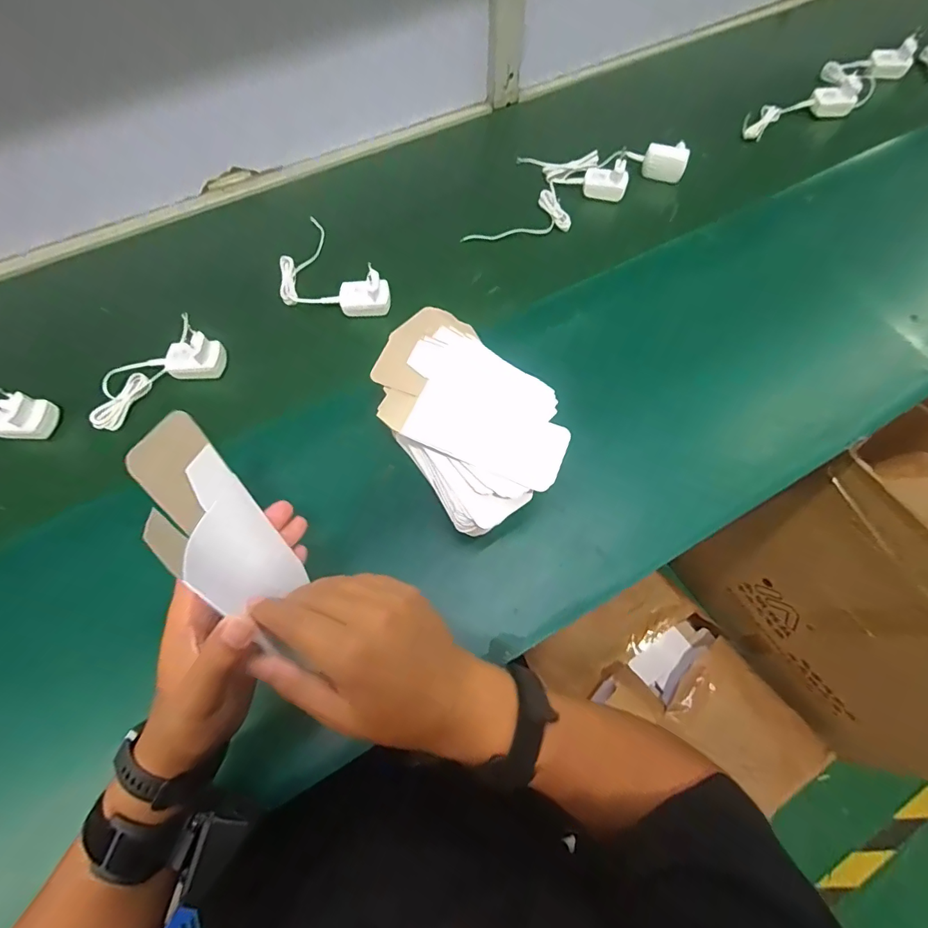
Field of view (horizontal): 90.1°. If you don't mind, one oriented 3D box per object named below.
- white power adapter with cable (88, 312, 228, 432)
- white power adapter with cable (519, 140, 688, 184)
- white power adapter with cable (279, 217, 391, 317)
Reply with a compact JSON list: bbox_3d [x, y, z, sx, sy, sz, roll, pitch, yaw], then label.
[{"bbox_3d":[-0.354,-0.105,0.526,0.153,0.042,0.063,-36,66,-15],"label":"white power adapter with cable"},{"bbox_3d":[0.209,-0.457,0.697,0.239,0.040,0.052,0,62,3],"label":"white power adapter with cable"},{"bbox_3d":[-0.184,-0.241,0.596,0.107,0.047,0.185,-38,66,-16],"label":"white power adapter with cable"}]

